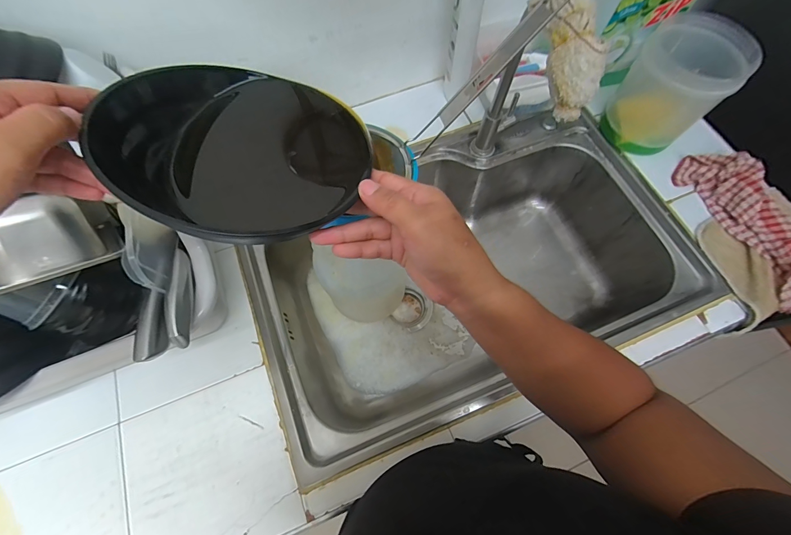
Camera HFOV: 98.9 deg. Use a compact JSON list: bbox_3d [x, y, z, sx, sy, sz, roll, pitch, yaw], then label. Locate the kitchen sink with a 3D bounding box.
[{"bbox_3d":[0.119,0.019,0.626,0.679,0.210,0.448,-21,71,-8],"label":"kitchen sink"}]

